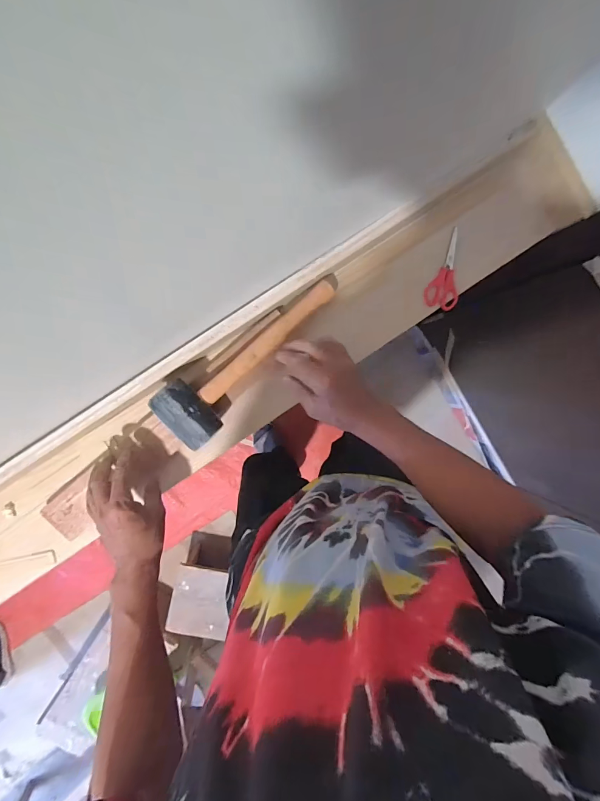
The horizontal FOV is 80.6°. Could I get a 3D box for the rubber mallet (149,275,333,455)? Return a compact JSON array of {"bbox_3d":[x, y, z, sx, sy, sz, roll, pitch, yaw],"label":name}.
[{"bbox_3d":[-0.061,-0.080,0.513,0.092,0.072,0.329,44,88,-7],"label":"rubber mallet"}]

